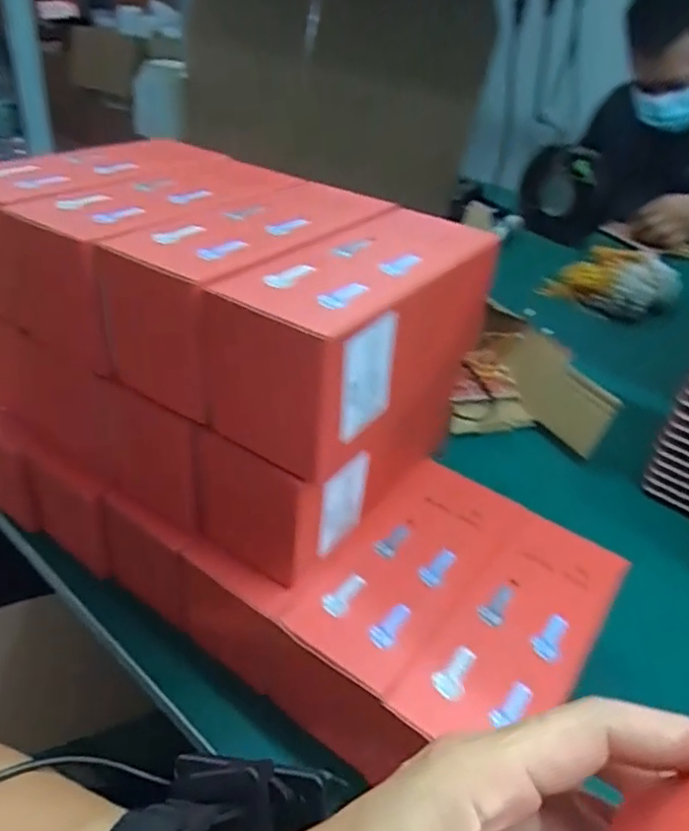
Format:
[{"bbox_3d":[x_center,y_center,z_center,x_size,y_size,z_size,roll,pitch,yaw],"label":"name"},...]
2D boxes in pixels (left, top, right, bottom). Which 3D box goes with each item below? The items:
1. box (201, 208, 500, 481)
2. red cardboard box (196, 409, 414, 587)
[{"bbox_3d":[0.014,-0.054,0.356,0.082,0.083,0.181,28,42,26],"label":"box"},{"bbox_3d":[-0.018,0.031,0.386,0.083,0.087,0.140,28,42,26],"label":"red cardboard box"}]

